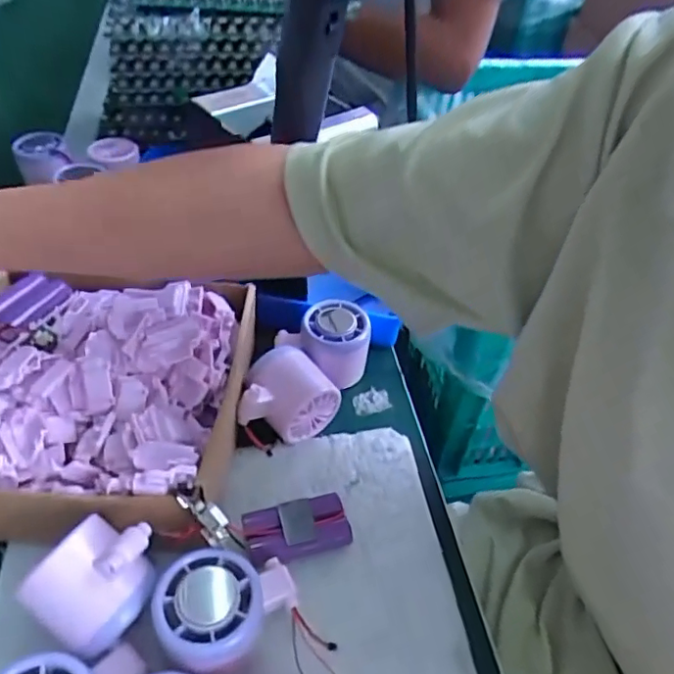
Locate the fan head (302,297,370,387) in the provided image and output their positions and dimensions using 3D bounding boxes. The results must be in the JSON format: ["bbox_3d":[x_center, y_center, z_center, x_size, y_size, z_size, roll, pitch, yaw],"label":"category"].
[{"bbox_3d":[-0.002,0.007,0.474,0.054,0.055,0.055,-2,45,-7],"label":"fan head"}]

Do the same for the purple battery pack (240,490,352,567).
[{"bbox_3d":[-0.026,0.125,0.374,0.065,0.018,0.035,-9,47,-14],"label":"purple battery pack"}]

